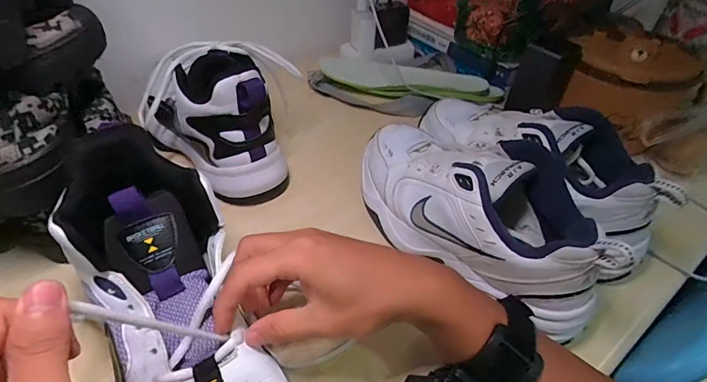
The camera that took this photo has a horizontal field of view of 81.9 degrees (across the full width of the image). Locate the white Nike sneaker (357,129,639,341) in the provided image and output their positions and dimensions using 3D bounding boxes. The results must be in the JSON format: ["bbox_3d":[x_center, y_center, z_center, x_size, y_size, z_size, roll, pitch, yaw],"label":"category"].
[{"bbox_3d":[0.106,0.006,0.381,0.102,0.096,0.258,-31,54,-31],"label":"white Nike sneaker"}]

